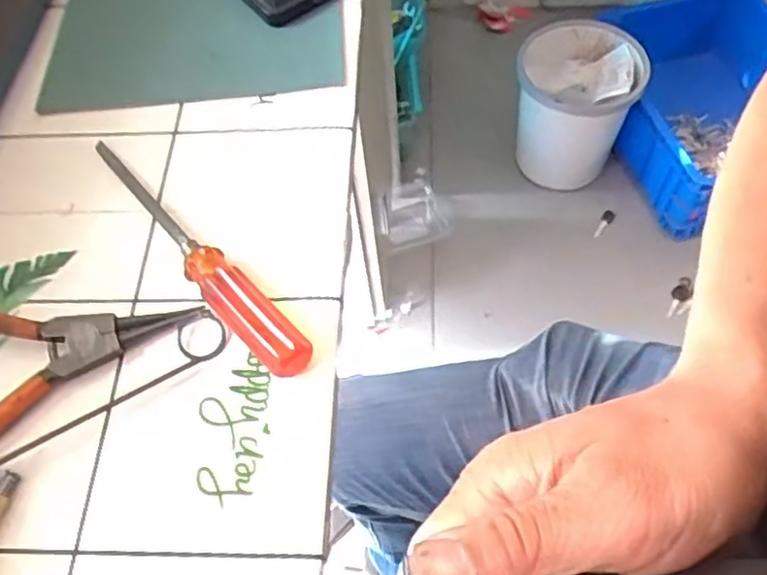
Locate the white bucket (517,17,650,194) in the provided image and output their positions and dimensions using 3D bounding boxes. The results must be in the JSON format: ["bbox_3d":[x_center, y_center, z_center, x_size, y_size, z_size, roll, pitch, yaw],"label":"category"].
[{"bbox_3d":[0.335,-0.312,1.210,0.196,0.227,0.217,5,60,6],"label":"white bucket"}]

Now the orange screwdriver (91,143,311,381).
[{"bbox_3d":[-0.100,-0.020,0.342,0.021,0.022,0.184,-39,65,-18],"label":"orange screwdriver"}]

